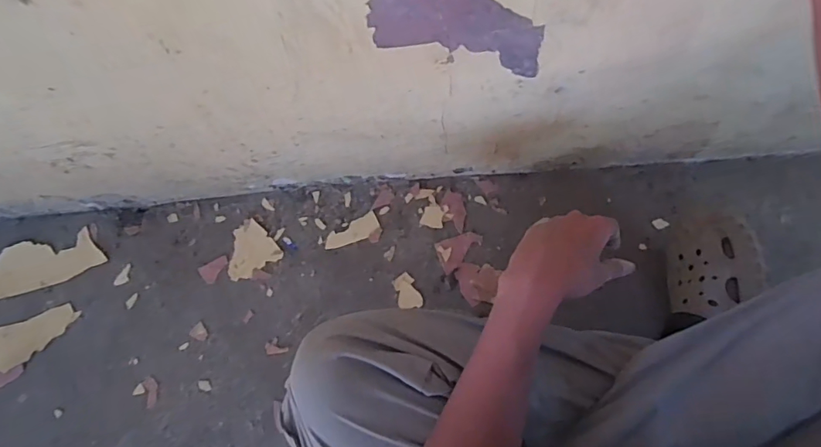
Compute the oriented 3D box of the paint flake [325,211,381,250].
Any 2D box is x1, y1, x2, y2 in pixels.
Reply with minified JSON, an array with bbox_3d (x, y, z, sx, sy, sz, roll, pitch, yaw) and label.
[{"bbox_3d":[-0.087,0.014,0.735,0.085,0.005,0.033,-27,74,-6],"label":"paint flake"}]

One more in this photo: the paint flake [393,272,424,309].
[{"bbox_3d":[-0.004,0.097,0.702,0.033,0.008,0.051,-16,73,-2],"label":"paint flake"}]

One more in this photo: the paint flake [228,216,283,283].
[{"bbox_3d":[-0.246,0.040,0.745,0.081,0.007,0.079,-32,74,-7],"label":"paint flake"}]

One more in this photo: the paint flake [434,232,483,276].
[{"bbox_3d":[0.074,0.039,0.714,0.068,0.004,0.047,-20,73,-4],"label":"paint flake"}]

